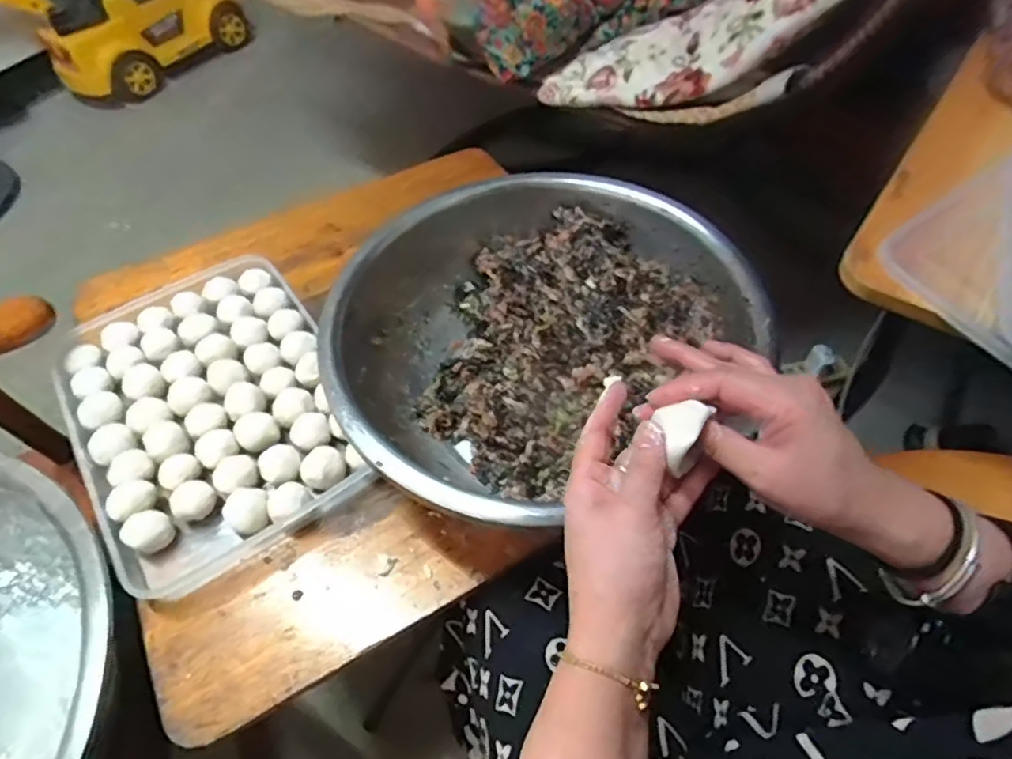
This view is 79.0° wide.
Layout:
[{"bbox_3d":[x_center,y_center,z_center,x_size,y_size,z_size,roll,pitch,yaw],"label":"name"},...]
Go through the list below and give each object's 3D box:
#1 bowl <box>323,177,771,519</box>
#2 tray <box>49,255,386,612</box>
[{"bbox_3d":[0.024,-0.035,0.596,0.374,0.130,0.313,-33,59,-18],"label":"bowl"},{"bbox_3d":[-0.301,0.024,0.628,0.243,0.040,0.337,-30,58,-17],"label":"tray"}]

